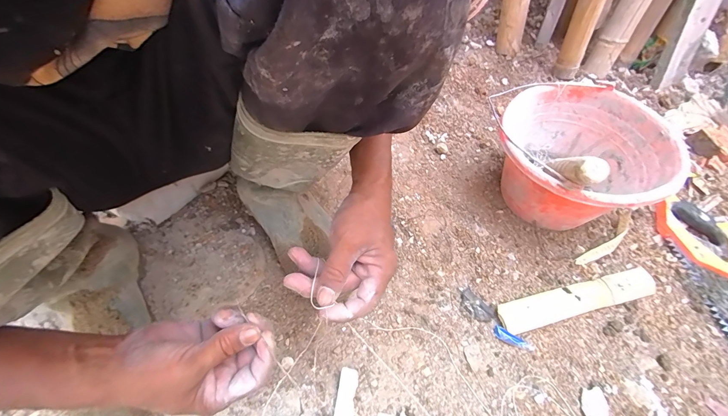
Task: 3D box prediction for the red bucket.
[{"bbox_3d":[0.325,-0.073,0.499,0.215,0.197,0.232,2,57,-4],"label":"red bucket"}]

